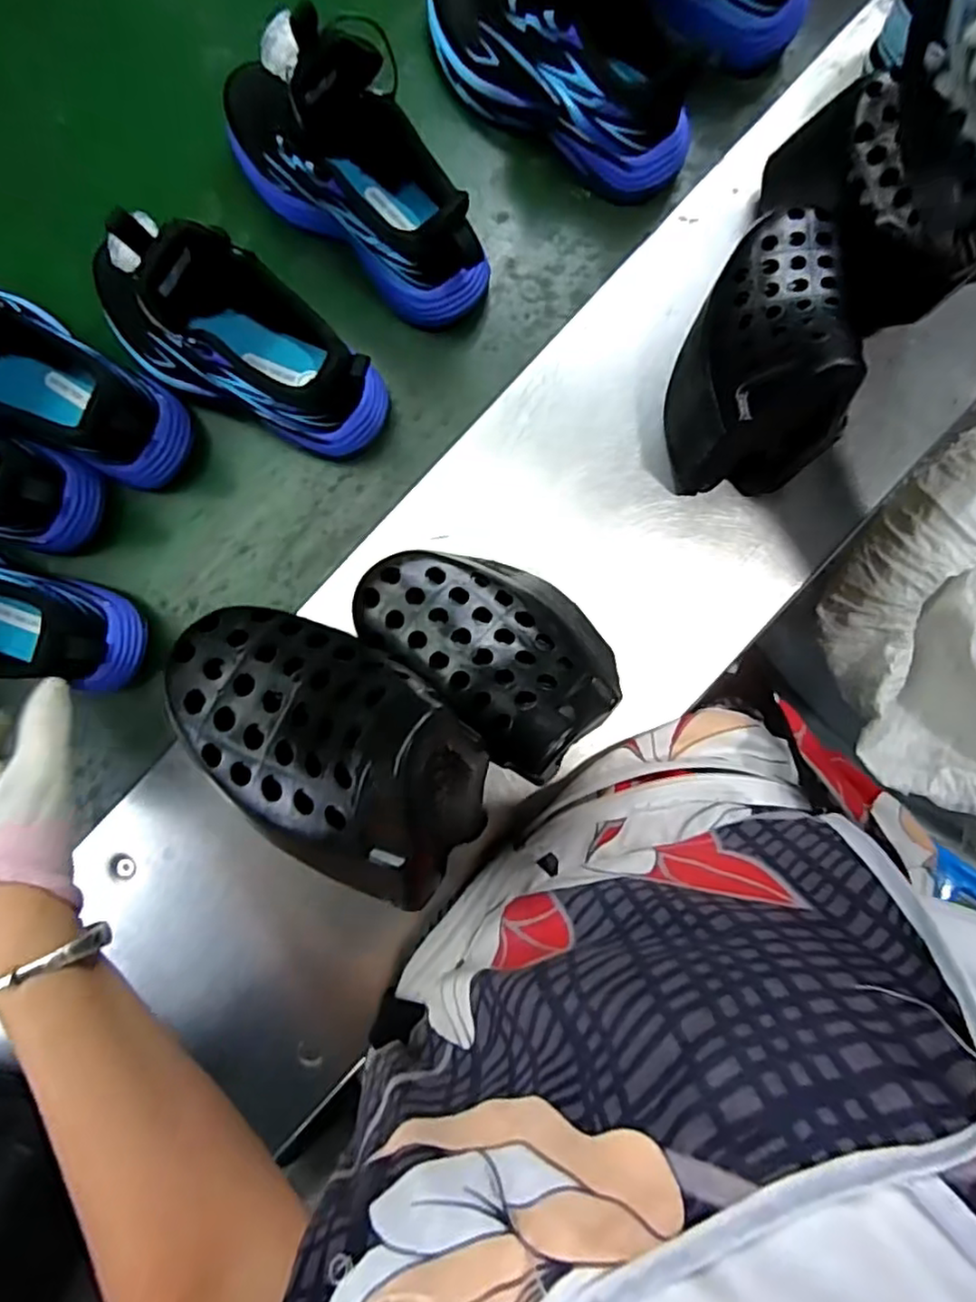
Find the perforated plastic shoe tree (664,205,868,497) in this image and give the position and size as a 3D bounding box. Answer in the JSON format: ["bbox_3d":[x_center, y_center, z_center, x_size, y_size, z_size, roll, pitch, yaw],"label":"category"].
[{"bbox_3d":[0.154,-0.167,0.381,0.068,0.127,0.123,-5,90,-2],"label":"perforated plastic shoe tree"}]

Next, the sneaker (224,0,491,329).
[{"bbox_3d":[-0.081,-0.298,0.393,0.191,0.133,0.073,40,89,-1],"label":"sneaker"}]

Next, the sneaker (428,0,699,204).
[{"bbox_3d":[0.052,-0.392,0.398,0.196,0.126,0.084,36,89,-1],"label":"sneaker"}]

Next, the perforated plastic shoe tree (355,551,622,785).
[{"bbox_3d":[0.004,-0.008,0.305,0.125,0.085,0.082,41,89,-1],"label":"perforated plastic shoe tree"}]

